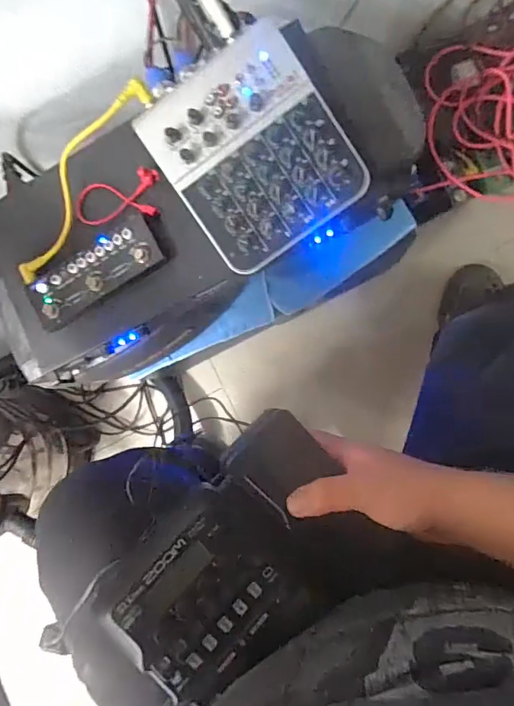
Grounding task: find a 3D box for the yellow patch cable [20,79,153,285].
[{"bbox_3d":[-0.196,-0.182,0.488,0.053,0.037,0.248,42,113,8],"label":"yellow patch cable"}]

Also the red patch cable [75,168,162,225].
[{"bbox_3d":[-0.156,-0.172,0.510,0.101,0.020,0.050,-6,88,10],"label":"red patch cable"}]

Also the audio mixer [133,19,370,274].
[{"bbox_3d":[-0.003,-0.199,0.443,0.167,0.044,0.192,-32,84,8],"label":"audio mixer"}]

